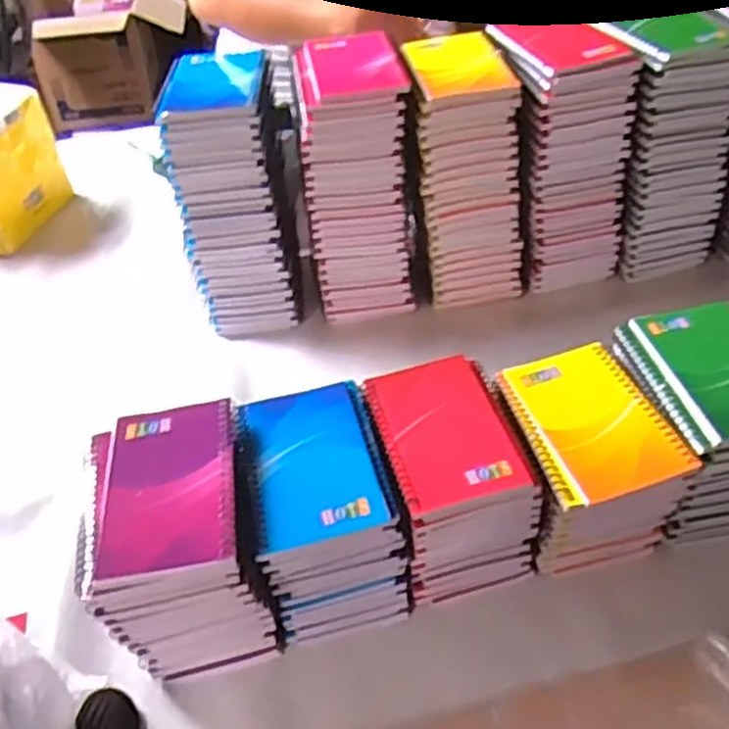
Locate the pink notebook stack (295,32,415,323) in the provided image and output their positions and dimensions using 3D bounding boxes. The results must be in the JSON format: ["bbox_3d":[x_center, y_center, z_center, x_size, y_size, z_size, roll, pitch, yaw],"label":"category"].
[{"bbox_3d":[-0.006,-0.181,0.748,0.095,0.219,0.145,-4,44,2],"label":"pink notebook stack"}]

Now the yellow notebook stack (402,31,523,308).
[{"bbox_3d":[0.102,-0.195,0.774,0.101,0.224,0.135,-5,44,2],"label":"yellow notebook stack"}]

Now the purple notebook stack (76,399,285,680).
[{"bbox_3d":[-0.122,0.119,0.523,0.097,0.131,0.133,-12,45,-6],"label":"purple notebook stack"}]

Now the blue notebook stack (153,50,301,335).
[{"bbox_3d":[-0.128,-0.168,0.751,0.102,0.223,0.144,-8,44,-1],"label":"blue notebook stack"}]

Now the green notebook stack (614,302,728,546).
[{"bbox_3d":[0.257,0.040,0.578,0.102,0.113,0.137,-10,44,-3],"label":"green notebook stack"}]

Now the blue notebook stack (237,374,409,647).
[{"bbox_3d":[-0.029,0.100,0.550,0.093,0.115,0.134,-11,45,-5],"label":"blue notebook stack"}]

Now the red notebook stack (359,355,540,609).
[{"bbox_3d":[0.062,0.082,0.568,0.091,0.104,0.132,-13,45,-7],"label":"red notebook stack"}]

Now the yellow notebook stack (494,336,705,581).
[{"bbox_3d":[0.162,0.073,0.567,0.097,0.105,0.138,-15,45,-8],"label":"yellow notebook stack"}]

